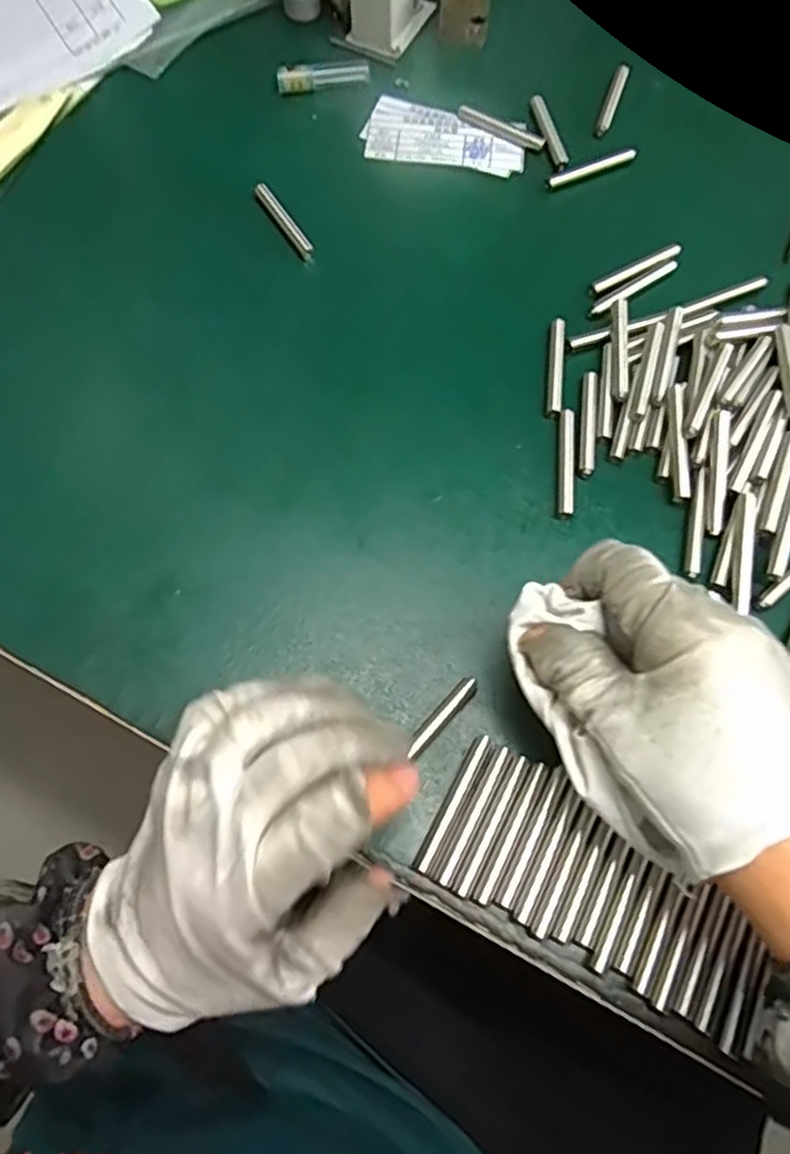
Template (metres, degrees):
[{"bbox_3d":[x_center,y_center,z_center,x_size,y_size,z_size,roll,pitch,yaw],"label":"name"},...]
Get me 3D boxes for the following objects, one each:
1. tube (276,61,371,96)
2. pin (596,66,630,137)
[{"bbox_3d":[-0.045,-0.313,0.438,0.058,0.012,0.015,-13,69,-5],"label":"tube"},{"bbox_3d":[0.135,-0.295,0.433,0.007,0.004,0.063,19,69,7],"label":"pin"}]

